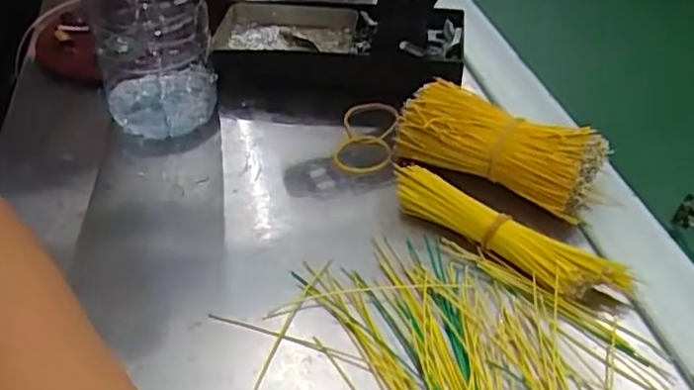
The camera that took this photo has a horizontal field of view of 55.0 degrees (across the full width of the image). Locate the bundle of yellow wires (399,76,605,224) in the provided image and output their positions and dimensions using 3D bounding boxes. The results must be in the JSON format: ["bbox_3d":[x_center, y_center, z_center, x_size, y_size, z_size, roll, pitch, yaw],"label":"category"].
[{"bbox_3d":[0.079,-0.025,0.345,0.099,0.036,0.039,21,45,22],"label":"bundle of yellow wires"}]

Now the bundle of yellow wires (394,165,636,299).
[{"bbox_3d":[0.070,0.019,0.310,0.116,0.019,0.022,27,48,27],"label":"bundle of yellow wires"}]

